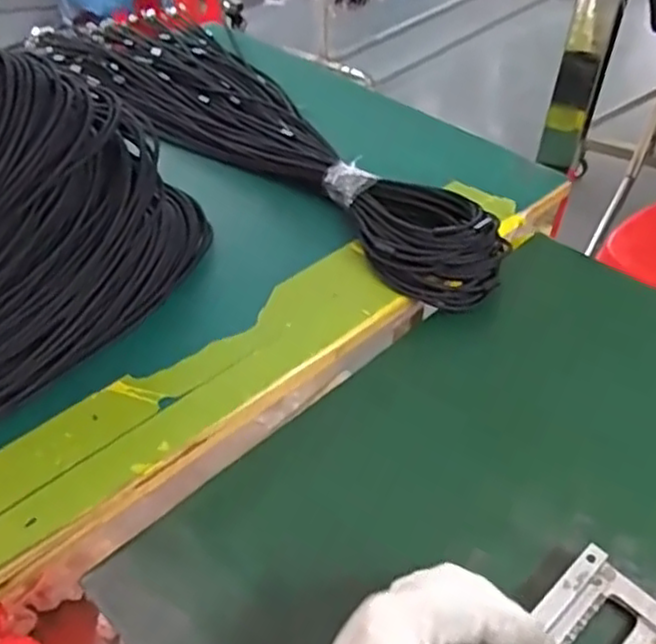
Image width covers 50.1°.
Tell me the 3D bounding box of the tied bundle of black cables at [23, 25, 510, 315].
[{"bbox_3d":[-0.100,-0.232,0.803,0.187,0.050,0.737,-29,50,-29],"label":"tied bundle of black cables"}]

